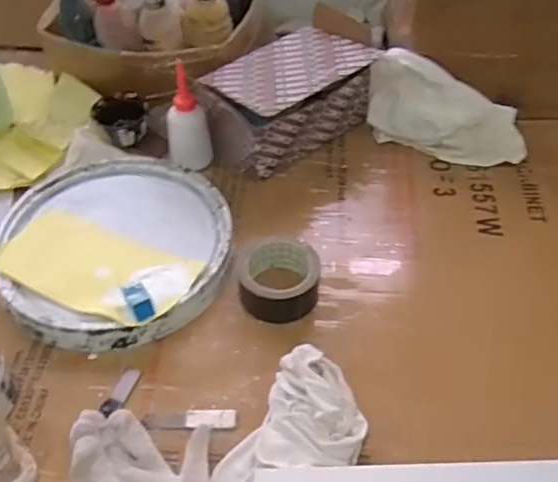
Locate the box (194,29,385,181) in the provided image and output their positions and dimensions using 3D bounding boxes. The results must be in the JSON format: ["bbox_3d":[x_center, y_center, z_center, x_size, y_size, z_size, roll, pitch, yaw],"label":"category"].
[{"bbox_3d":[0.013,-0.219,0.914,0.247,0.123,0.157,-33,55,-25],"label":"box"}]

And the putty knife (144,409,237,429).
[{"bbox_3d":[-0.093,0.187,0.634,0.095,0.009,0.020,0,48,1],"label":"putty knife"}]

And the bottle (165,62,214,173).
[{"bbox_3d":[-0.131,-0.168,0.858,0.054,0.139,0.059,32,56,26],"label":"bottle"}]

